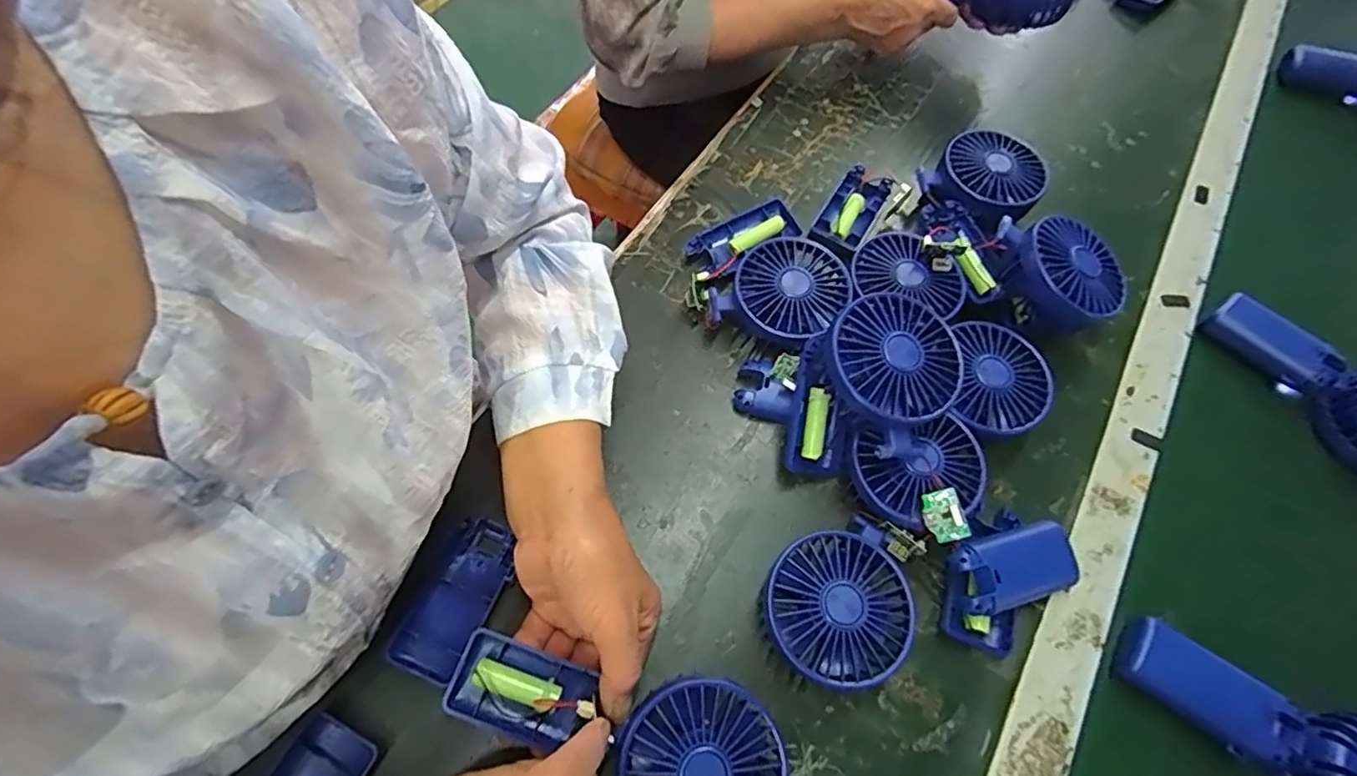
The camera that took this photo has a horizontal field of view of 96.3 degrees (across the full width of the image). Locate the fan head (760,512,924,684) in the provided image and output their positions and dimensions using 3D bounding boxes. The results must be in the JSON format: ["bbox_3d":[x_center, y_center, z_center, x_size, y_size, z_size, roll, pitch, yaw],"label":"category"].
[{"bbox_3d":[0.096,0.136,0.377,0.088,0.044,0.083,1,64,-2],"label":"fan head"}]

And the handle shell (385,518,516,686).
[{"bbox_3d":[-0.138,0.132,0.383,0.042,0.014,0.094,23,65,9],"label":"handle shell"}]

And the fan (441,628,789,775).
[{"bbox_3d":[-0.035,0.185,0.330,0.183,0.033,0.081,20,65,7],"label":"fan"}]

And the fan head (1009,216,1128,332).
[{"bbox_3d":[0.298,-0.080,0.479,0.077,0.064,0.084,-39,71,-19],"label":"fan head"}]

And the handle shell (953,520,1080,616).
[{"bbox_3d":[0.218,0.115,0.395,0.091,0.020,0.045,-8,72,-21],"label":"handle shell"}]

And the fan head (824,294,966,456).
[{"bbox_3d":[0.139,-0.012,0.400,0.084,0.053,0.083,-30,69,-16],"label":"fan head"}]

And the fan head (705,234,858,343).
[{"bbox_3d":[0.083,-0.070,0.474,0.083,0.046,0.091,40,69,16],"label":"fan head"}]

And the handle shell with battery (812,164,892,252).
[{"bbox_3d":[0.153,-0.158,0.539,0.043,0.017,0.098,29,66,11],"label":"handle shell with battery"}]

